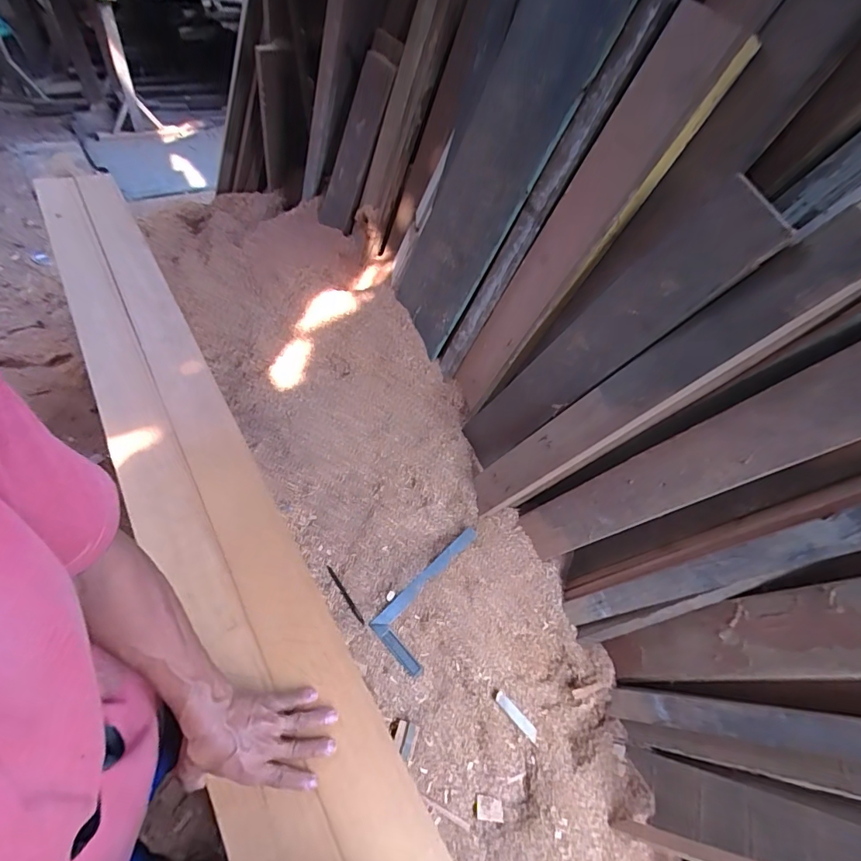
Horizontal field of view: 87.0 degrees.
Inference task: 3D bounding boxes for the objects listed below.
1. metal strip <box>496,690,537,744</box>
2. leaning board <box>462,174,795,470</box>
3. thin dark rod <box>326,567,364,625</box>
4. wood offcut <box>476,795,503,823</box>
[{"bbox_3d":[0.168,0.554,0.881,0.117,0.012,0.021,50,56,-4],"label":"metal strip"},{"bbox_3d":[0.297,-0.143,0.935,0.031,0.777,0.151,2,61,-28],"label":"leaning board"},{"bbox_3d":[-0.175,0.336,0.928,0.012,0.008,0.139,-27,57,-26],"label":"thin dark rod"},{"bbox_3d":[0.107,0.686,0.823,0.049,0.007,0.034,7,49,0],"label":"wood offcut"}]

